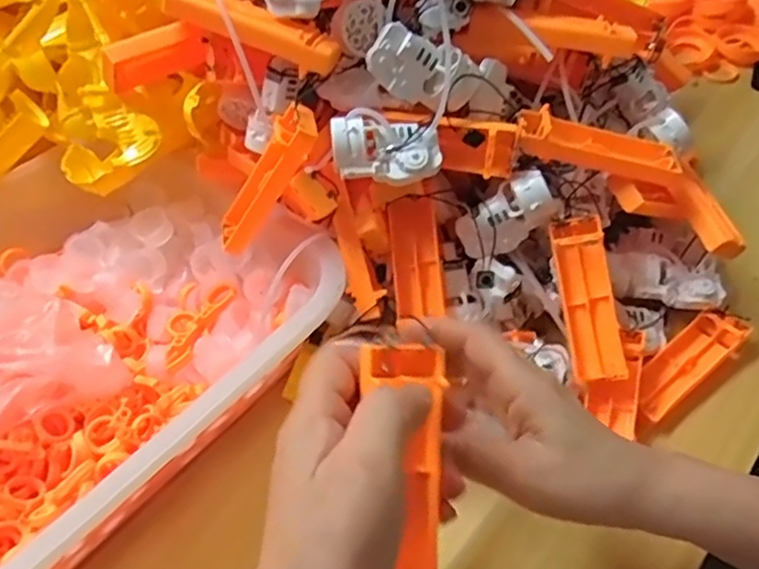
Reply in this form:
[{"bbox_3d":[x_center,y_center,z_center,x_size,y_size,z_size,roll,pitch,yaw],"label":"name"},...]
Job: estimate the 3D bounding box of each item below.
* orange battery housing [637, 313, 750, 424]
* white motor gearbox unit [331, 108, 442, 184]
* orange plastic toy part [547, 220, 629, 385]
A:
[{"bbox_3d":[0.213,0.055,0.446,0.101,0.023,0.034,-32,55,-20],"label":"orange battery housing"},{"bbox_3d":[0.003,-0.086,0.405,0.070,0.041,0.026,9,7,-4],"label":"white motor gearbox unit"},{"bbox_3d":[0.139,0.009,0.422,0.032,0.016,0.107,-8,84,-3],"label":"orange plastic toy part"}]

